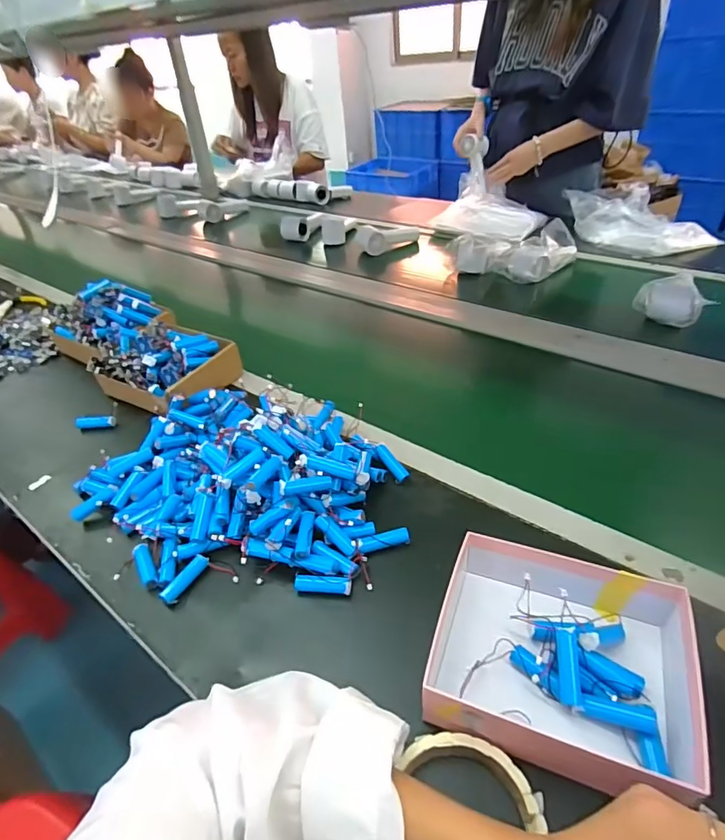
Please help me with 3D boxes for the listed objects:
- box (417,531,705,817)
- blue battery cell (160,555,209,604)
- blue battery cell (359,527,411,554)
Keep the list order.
[{"bbox_3d":[0.148,0.167,0.363,0.182,0.050,0.159,10,41,19],"label":"box"},{"bbox_3d":[-0.168,0.149,0.461,0.016,0.011,0.050,21,45,30],"label":"blue battery cell"},{"bbox_3d":[0.021,0.119,0.477,0.051,0.014,0.015,-12,38,-7],"label":"blue battery cell"}]

